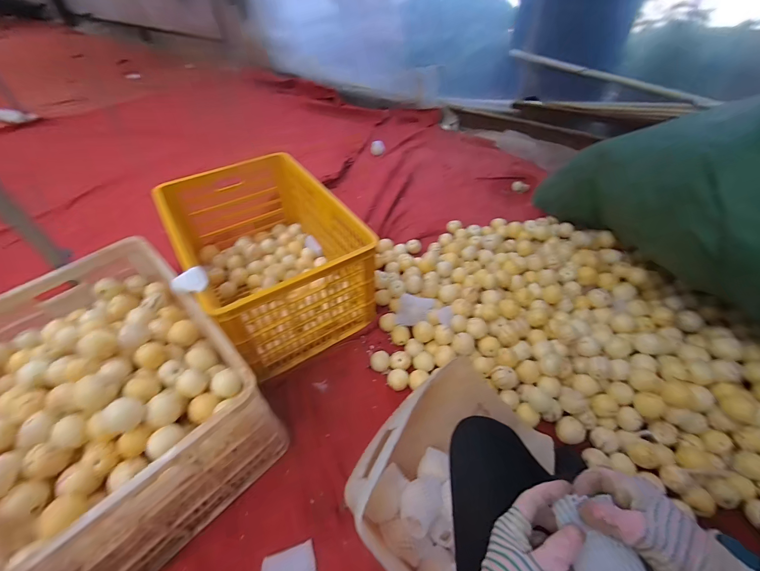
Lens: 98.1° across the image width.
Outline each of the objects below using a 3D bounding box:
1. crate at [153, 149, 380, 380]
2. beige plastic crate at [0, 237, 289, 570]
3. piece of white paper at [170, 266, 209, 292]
[{"bbox_3d":[-0.327,-0.093,1.016,0.423,0.324,0.624,-29,51,-22],"label":"crate"},{"bbox_3d":[-0.558,0.240,0.722,0.584,0.317,0.425,34,57,31],"label":"beige plastic crate"},{"bbox_3d":[-0.399,-0.008,0.691,0.069,0.025,0.060,-22,49,-17],"label":"piece of white paper"}]

